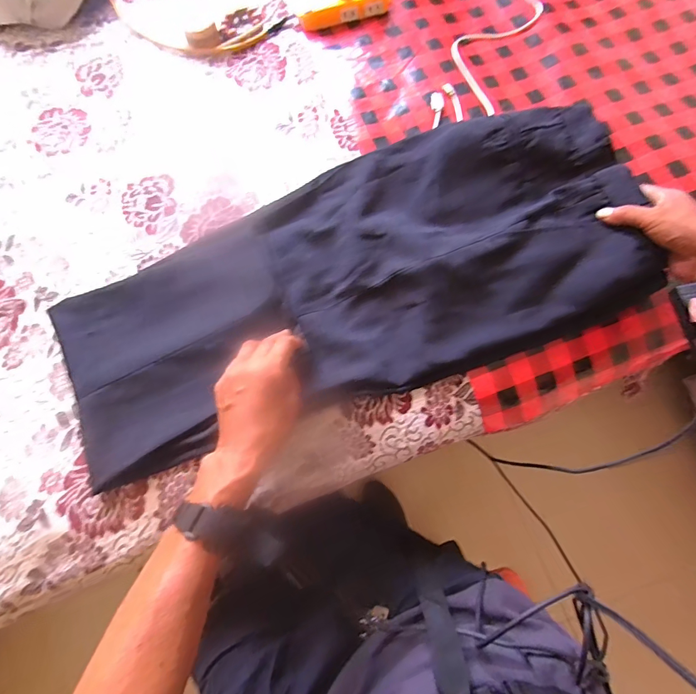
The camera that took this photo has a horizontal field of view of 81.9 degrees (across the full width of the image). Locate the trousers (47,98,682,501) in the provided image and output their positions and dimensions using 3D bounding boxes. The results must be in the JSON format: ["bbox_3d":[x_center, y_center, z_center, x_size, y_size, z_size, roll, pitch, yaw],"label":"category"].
[{"bbox_3d":[-0.006,-0.082,0.496,0.712,0.052,0.300,-20,74,-2],"label":"trousers"}]

